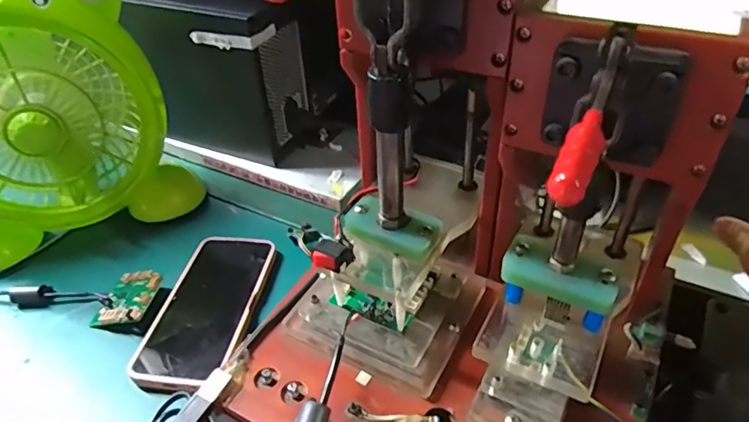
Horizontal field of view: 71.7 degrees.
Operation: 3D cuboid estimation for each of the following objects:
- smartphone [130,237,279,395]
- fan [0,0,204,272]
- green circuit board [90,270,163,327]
[{"bbox_3d":[-0.152,0.088,0.482,0.083,0.016,0.176,1,39,10],"label":"smartphone"},{"bbox_3d":[-0.364,-0.107,0.544,0.240,0.261,0.163,-26,44,-26],"label":"fan"},{"bbox_3d":[-0.230,0.081,0.485,0.056,0.007,0.057,-10,40,20],"label":"green circuit board"}]

